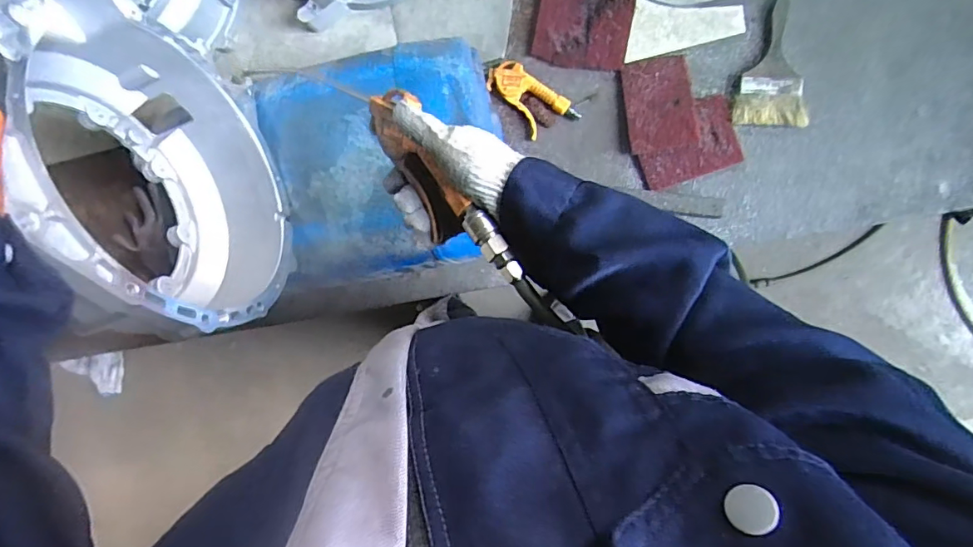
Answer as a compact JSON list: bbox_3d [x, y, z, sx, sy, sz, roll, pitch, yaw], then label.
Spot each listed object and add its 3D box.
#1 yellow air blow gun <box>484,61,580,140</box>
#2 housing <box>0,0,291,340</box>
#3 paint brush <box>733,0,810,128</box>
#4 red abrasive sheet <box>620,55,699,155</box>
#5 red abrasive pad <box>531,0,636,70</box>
[{"bbox_3d":[0.073,-0.289,0.838,0.080,0.023,0.148,-41,87,7],"label":"yellow air blow gun"},{"bbox_3d":[-0.348,-0.095,0.498,0.124,0.309,0.332,-18,89,8],"label":"housing"},{"bbox_3d":[0.455,-0.333,0.805,0.107,0.013,0.196,3,92,7],"label":"paint brush"},{"bbox_3d":[0.275,-0.269,0.810,0.103,0.011,0.143,-7,85,12],"label":"red abrasive sheet"},{"bbox_3d":[0.156,-0.397,0.820,0.148,0.014,0.124,10,93,7],"label":"red abrasive pad"}]

